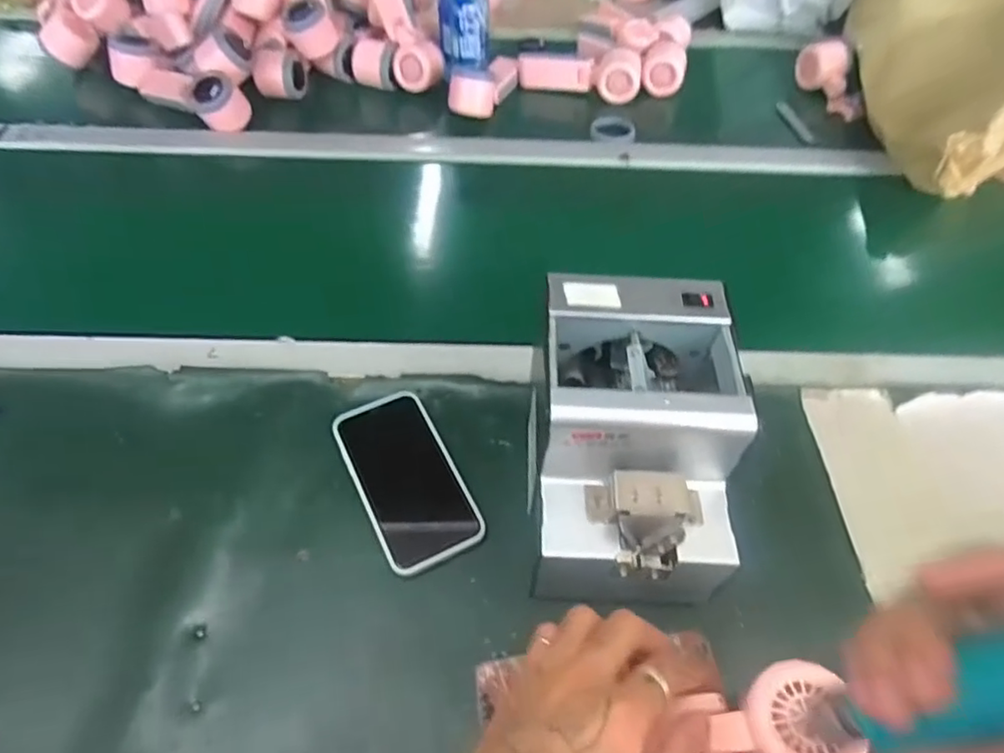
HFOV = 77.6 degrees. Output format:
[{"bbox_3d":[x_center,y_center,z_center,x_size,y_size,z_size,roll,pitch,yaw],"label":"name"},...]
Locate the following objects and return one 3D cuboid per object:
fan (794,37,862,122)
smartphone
[{"bbox_3d":[0.470,-0.414,0.889,0.047,0.059,0.136,-12,75,-13],"label":"fan"},{"bbox_3d":[-0.075,0.077,0.487,0.073,0.007,0.148,-22,56,-18],"label":"smartphone"}]

